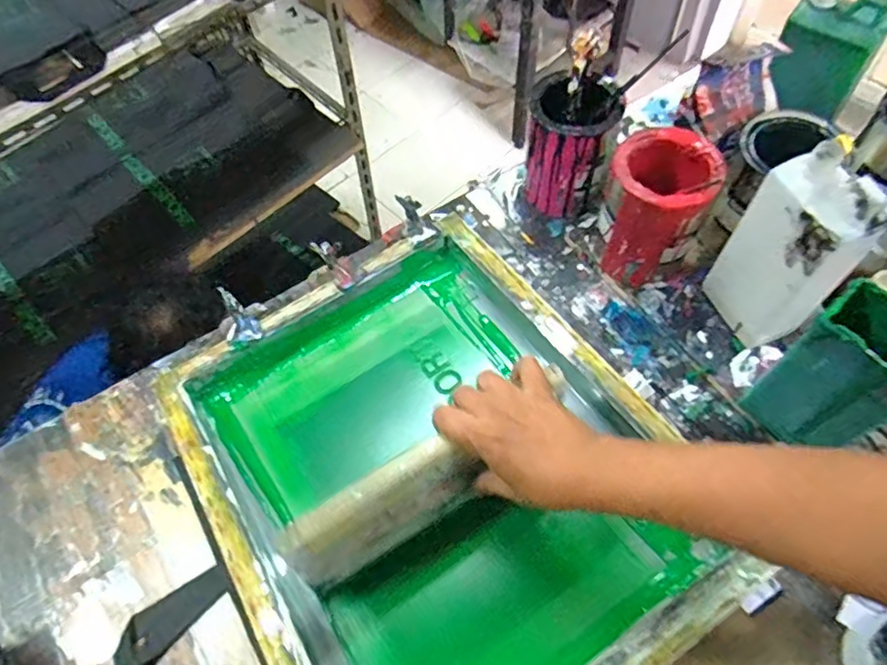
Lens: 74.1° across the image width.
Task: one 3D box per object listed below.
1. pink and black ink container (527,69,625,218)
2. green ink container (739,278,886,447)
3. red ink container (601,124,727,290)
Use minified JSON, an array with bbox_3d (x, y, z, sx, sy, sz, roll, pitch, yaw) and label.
[{"bbox_3d":[0.156,-0.230,0.741,0.102,0.149,0.102,28,66,18],"label":"pink and black ink container"},{"bbox_3d":[0.348,0.041,0.518,0.069,0.171,0.090,-34,64,-15],"label":"green ink container"},{"bbox_3d":[0.237,-0.137,0.669,0.110,0.161,0.115,18,63,13],"label":"red ink container"}]

